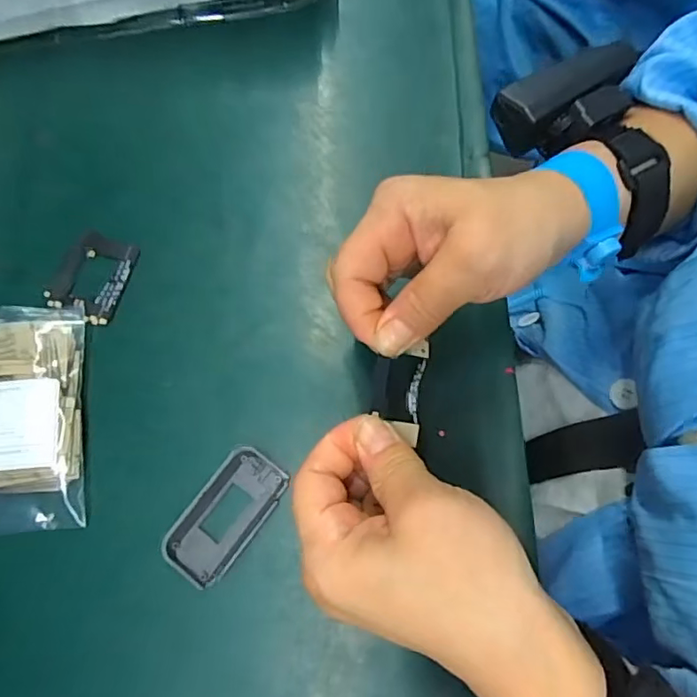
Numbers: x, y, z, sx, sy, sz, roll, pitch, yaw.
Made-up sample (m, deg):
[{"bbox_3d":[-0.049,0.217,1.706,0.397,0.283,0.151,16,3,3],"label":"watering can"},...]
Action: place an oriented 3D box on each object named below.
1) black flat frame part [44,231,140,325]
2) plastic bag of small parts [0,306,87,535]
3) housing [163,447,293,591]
[{"bbox_3d":[-0.168,-0.048,0.354,0.048,0.004,0.056,18,74,5],"label":"black flat frame part"},{"bbox_3d":[-0.198,0.040,0.320,0.082,0.019,0.131,-7,74,-2],"label":"plastic bag of small parts"},{"bbox_3d":[-0.069,0.094,0.309,0.040,0.007,0.076,37,77,10],"label":"housing"}]

